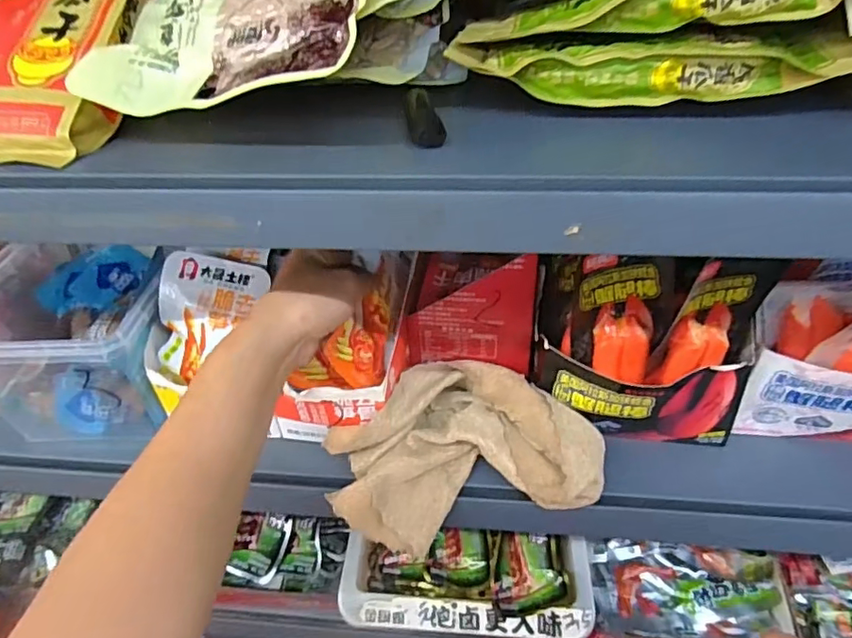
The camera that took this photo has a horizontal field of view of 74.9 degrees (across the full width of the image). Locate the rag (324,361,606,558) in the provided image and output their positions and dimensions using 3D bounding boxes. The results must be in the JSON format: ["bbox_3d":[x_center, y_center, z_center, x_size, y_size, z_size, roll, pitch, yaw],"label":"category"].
[{"bbox_3d":[0.026,0.098,0.425,0.190,0.064,0.113,-10,40,-5],"label":"rag"}]

